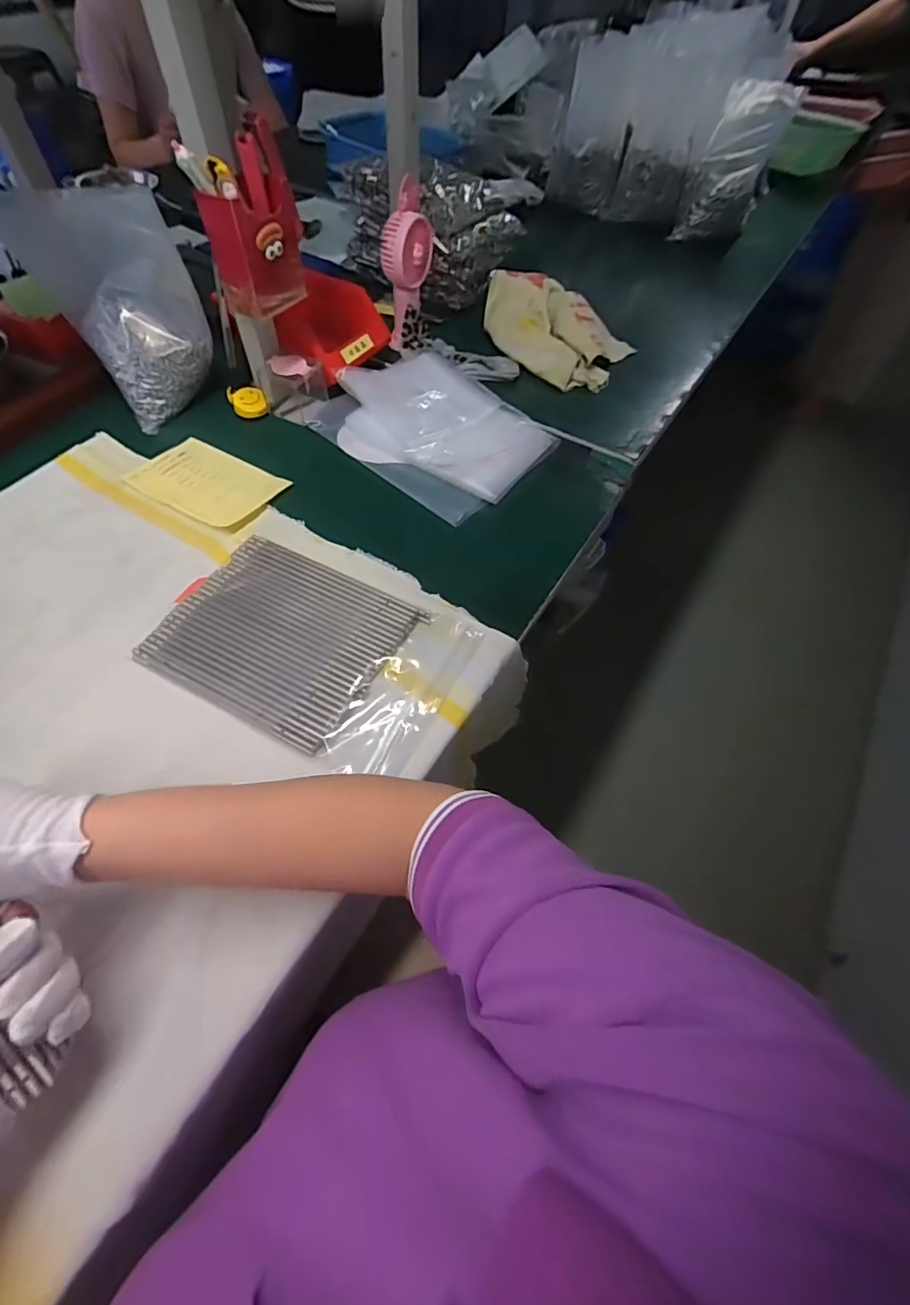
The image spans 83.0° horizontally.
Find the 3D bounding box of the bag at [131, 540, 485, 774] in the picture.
[{"bbox_3d":[-0.125,-0.004,0.454,0.257,0.023,0.165,23,62,10],"label":"bag"}]

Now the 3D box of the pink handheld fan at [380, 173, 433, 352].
[{"bbox_3d":[-0.064,-0.501,0.674,0.036,0.169,0.068,32,50,21],"label":"pink handheld fan"}]

